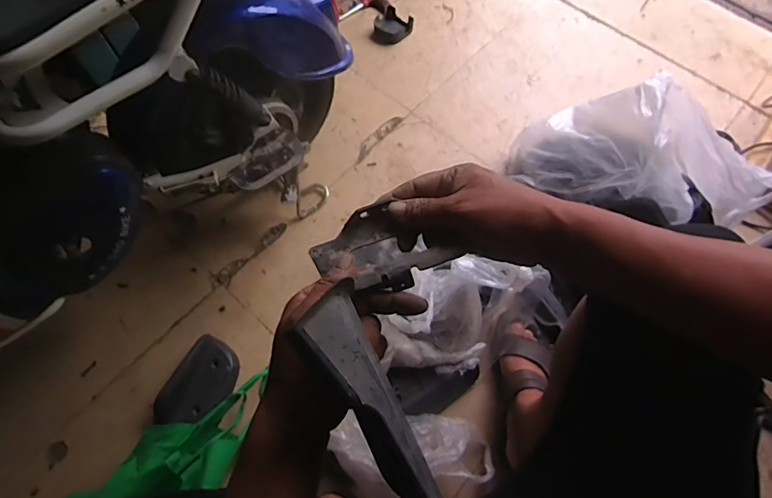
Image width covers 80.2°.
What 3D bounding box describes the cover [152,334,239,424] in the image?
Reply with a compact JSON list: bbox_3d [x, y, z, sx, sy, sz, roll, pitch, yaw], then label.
[{"bbox_3d":[-0.331,0.242,0.818,0.106,0.021,0.162,54,48,-26],"label":"cover"}]

